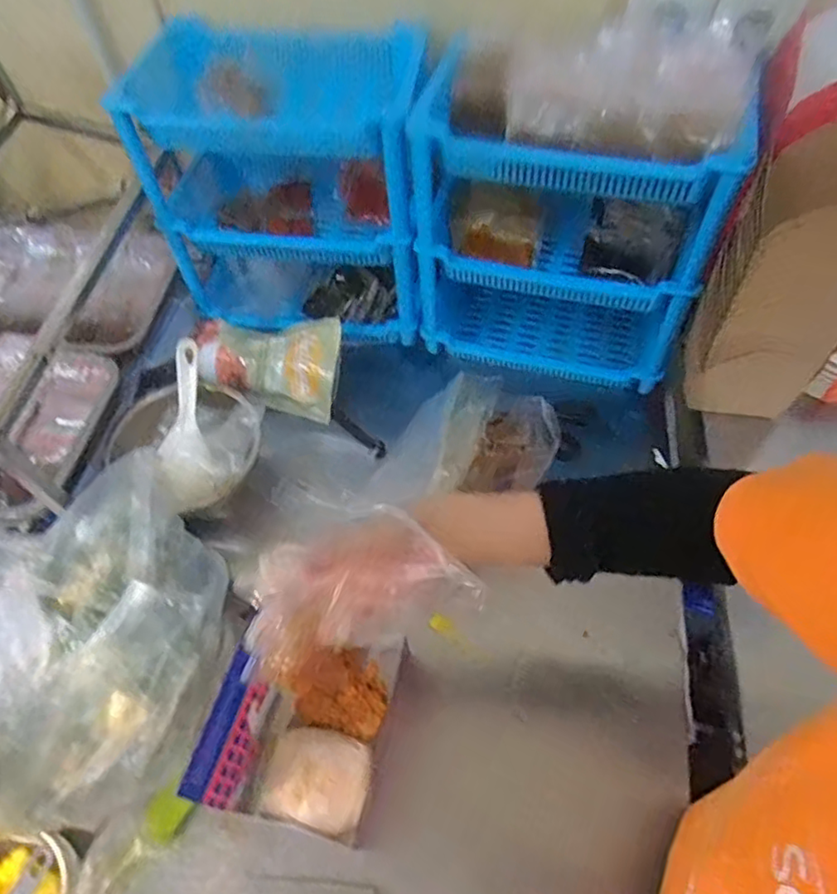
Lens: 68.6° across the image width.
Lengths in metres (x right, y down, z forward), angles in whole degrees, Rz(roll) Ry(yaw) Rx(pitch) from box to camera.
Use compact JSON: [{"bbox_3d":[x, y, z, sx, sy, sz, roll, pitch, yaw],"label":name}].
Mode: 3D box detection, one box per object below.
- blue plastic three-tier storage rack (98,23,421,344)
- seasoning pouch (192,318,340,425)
[{"bbox_3d":[-0.138,-0.323,0.771,0.297,0.319,0.228,7,56,7],"label":"blue plastic three-tier storage rack"},{"bbox_3d":[-0.195,-0.102,0.795,0.187,0.047,0.125,2,96,-3],"label":"seasoning pouch"}]

